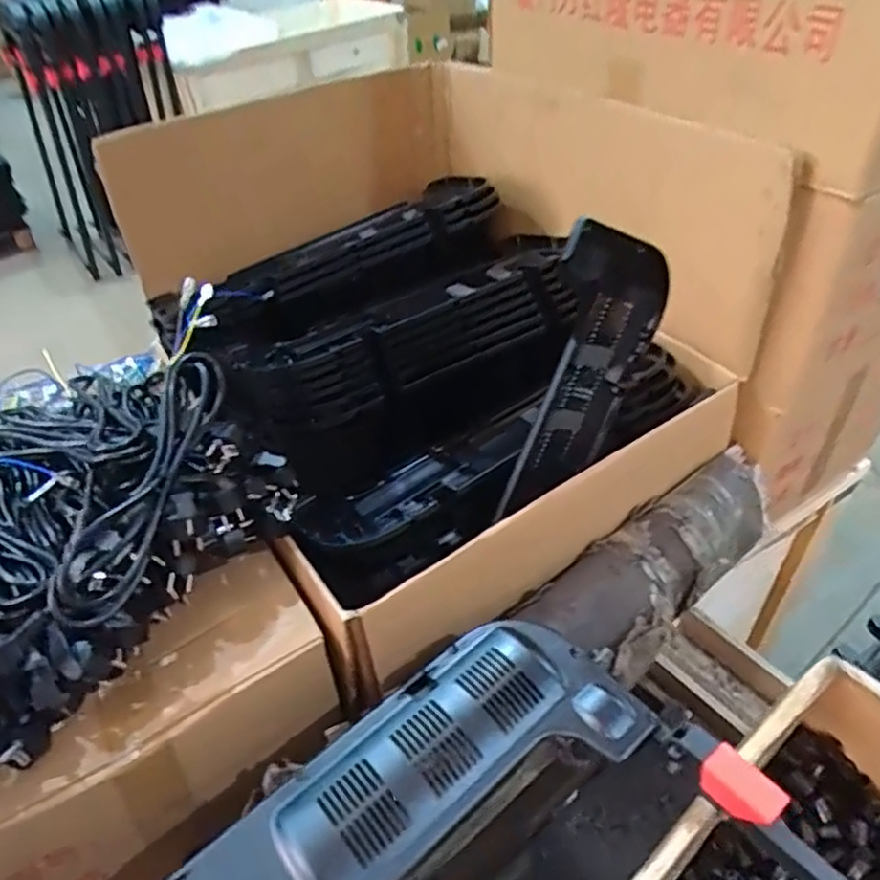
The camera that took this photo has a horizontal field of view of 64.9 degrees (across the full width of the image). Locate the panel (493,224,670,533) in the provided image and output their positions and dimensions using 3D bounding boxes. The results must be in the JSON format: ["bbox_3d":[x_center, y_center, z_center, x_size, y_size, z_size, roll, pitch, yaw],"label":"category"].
[{"bbox_3d":[0.141,-0.061,0.674,0.158,0.286,0.033,-11,36,-41],"label":"panel"}]

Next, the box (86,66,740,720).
[{"bbox_3d":[-0.017,-0.163,0.840,0.550,0.336,0.624,-24,45,-21],"label":"box"}]

